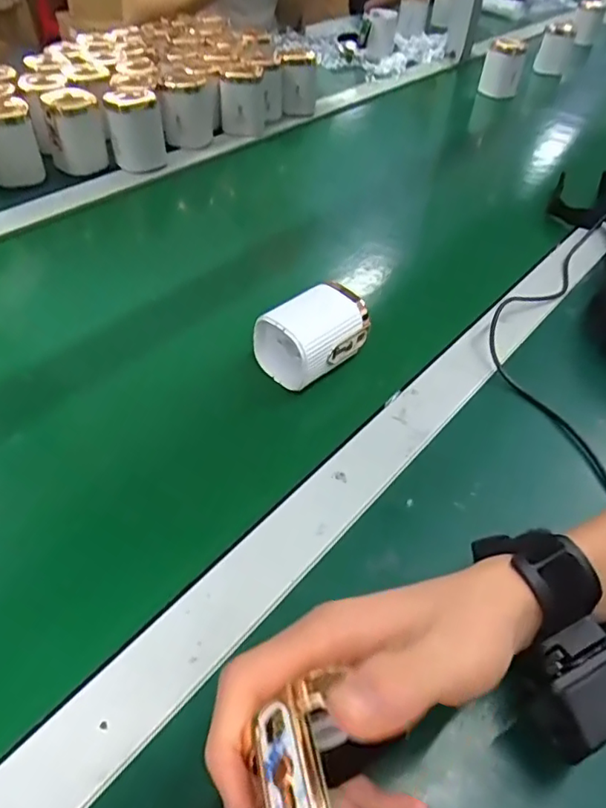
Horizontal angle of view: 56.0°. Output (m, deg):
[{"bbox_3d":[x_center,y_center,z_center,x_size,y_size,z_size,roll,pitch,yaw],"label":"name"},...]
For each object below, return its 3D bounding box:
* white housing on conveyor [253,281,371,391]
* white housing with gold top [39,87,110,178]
[{"bbox_3d":[0.008,-0.053,0.433,0.074,0.054,0.050,-31,56,-30],"label":"white housing on conveyor"},{"bbox_3d":[-0.262,-0.314,0.651,0.059,0.071,0.068,-19,52,-21],"label":"white housing with gold top"}]

